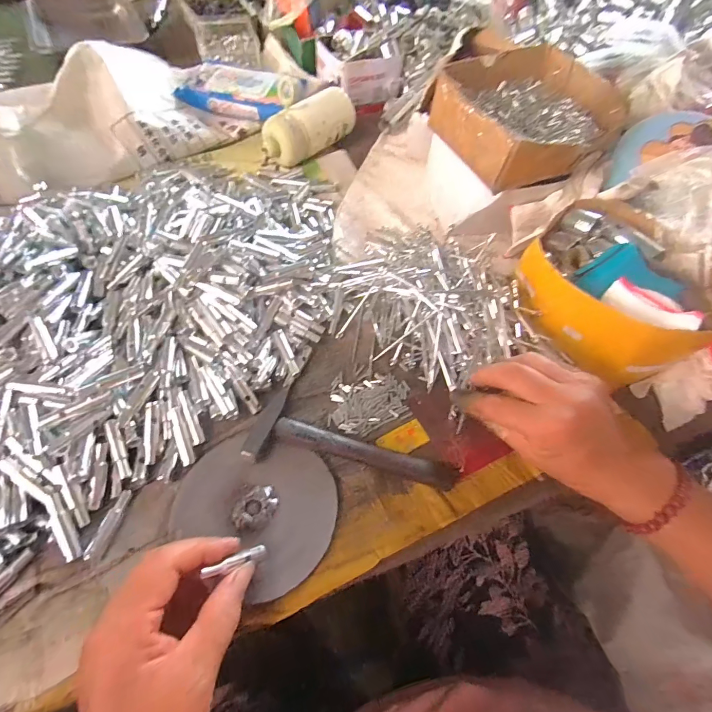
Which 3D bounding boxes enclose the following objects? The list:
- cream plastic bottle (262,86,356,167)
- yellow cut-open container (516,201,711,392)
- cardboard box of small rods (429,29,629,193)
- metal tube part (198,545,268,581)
[{"bbox_3d":[-0.067,-0.335,0.565,0.056,0.056,0.147,40,64,19],"label":"cream plastic bottle"},{"bbox_3d":[0.254,-0.065,0.385,0.140,0.079,0.177,-34,66,-21],"label":"yellow cut-open container"},{"bbox_3d":[0.196,-0.278,0.448,0.179,0.053,0.177,-26,64,-18],"label":"cardboard box of small rods"},{"bbox_3d":[-0.083,0.141,0.265,0.050,0.012,0.009,4,46,-52],"label":"metal tube part"}]

